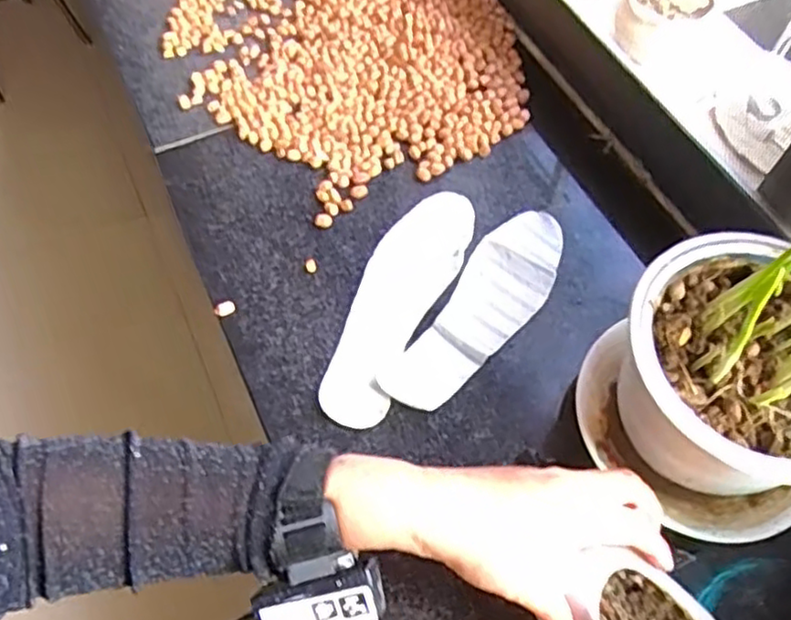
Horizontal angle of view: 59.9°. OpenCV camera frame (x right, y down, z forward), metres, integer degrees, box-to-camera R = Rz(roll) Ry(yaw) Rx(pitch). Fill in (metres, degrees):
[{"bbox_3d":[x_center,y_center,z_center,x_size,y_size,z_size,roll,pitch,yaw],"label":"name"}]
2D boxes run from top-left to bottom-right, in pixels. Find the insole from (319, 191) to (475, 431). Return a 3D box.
[{"bbox_3d":[0.001,-0.012,0.555,0.067,0.004,0.227,22,63,11],"label":"insole"}]

